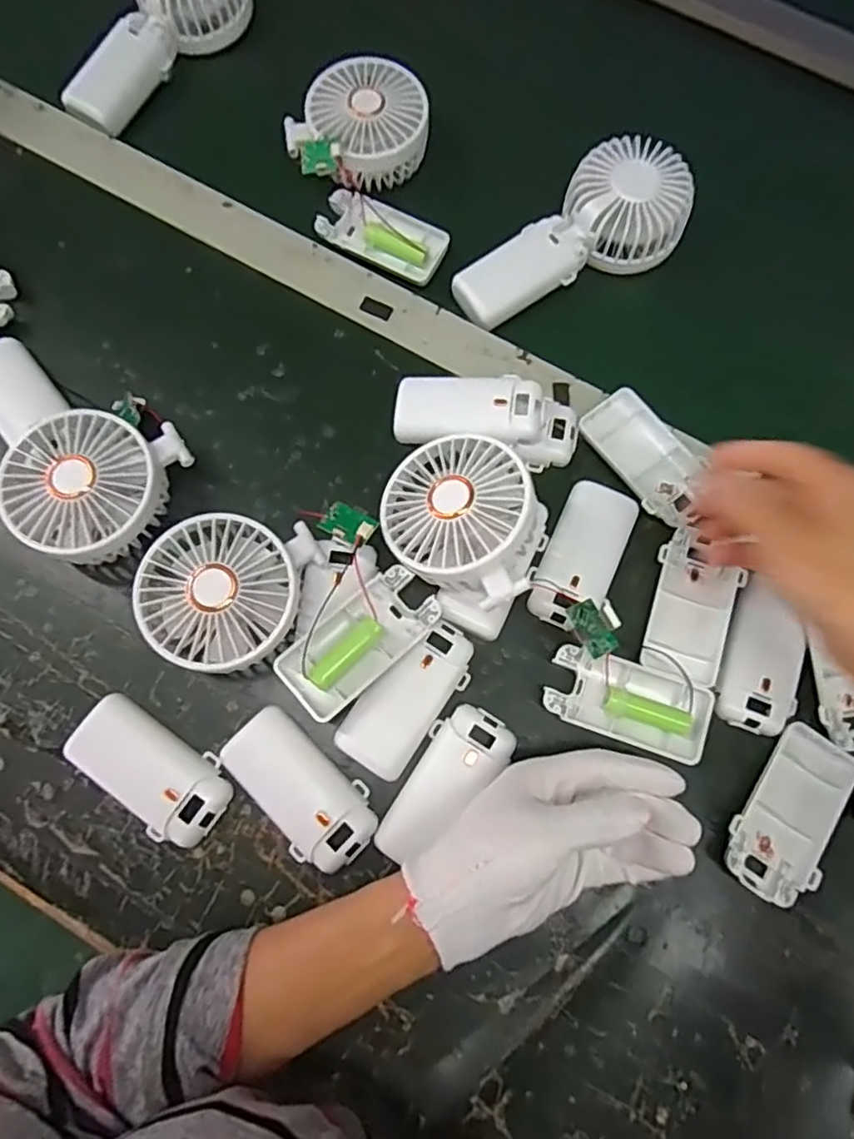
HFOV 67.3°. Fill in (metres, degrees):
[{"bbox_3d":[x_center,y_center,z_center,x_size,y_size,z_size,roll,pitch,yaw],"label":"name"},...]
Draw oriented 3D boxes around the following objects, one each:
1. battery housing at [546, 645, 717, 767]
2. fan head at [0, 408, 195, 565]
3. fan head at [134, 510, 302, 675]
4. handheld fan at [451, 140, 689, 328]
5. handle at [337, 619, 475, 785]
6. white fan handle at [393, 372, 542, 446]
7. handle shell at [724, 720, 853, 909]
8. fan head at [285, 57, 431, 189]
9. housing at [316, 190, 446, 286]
[{"bbox_3d":[0.116,0.077,0.372,0.092,0.014,0.044,19,75,4],"label":"battery housing"},{"bbox_3d":[-0.196,-0.049,0.380,0.088,0.047,0.096,0,74,-1],"label":"fan head"},{"bbox_3d":[-0.116,0.016,0.367,0.084,0.053,0.084,0,74,-1],"label":"fan head"},{"bbox_3d":[0.104,-0.231,0.448,0.177,0.037,0.084,-37,78,-11],"label":"handheld fan"},{"bbox_3d":[-0.010,0.074,0.371,0.042,0.017,0.092,36,76,8],"label":"handle"},{"bbox_3d":[0.026,-0.102,0.409,0.092,0.018,0.044,4,72,15],"label":"white fan handle"},{"bbox_3d":[0.204,0.137,0.361,0.048,0.016,0.093,35,76,8],"label":"handle shell"},{"bbox_3d":[-0.052,-0.324,0.472,0.099,0.042,0.086,-21,76,-7],"label":"fan head"},{"bbox_3d":[-0.032,-0.246,0.465,0.093,0.014,0.045,27,75,6],"label":"housing"}]

